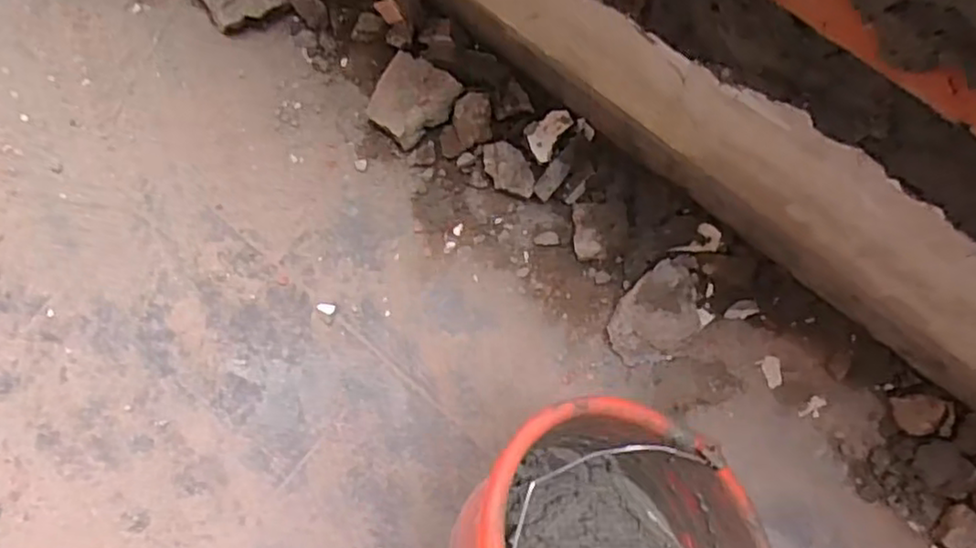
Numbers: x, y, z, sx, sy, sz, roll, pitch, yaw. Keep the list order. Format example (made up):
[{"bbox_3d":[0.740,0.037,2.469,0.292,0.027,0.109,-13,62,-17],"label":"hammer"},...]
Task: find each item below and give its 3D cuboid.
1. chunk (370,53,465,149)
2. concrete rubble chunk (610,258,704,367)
[{"bbox_3d":[-0.077,-0.176,0.720,0.078,0.040,0.080,42,90,10],"label":"chunk"},{"bbox_3d":[0.162,0.038,0.674,0.105,0.039,0.070,-43,80,0],"label":"concrete rubble chunk"}]

